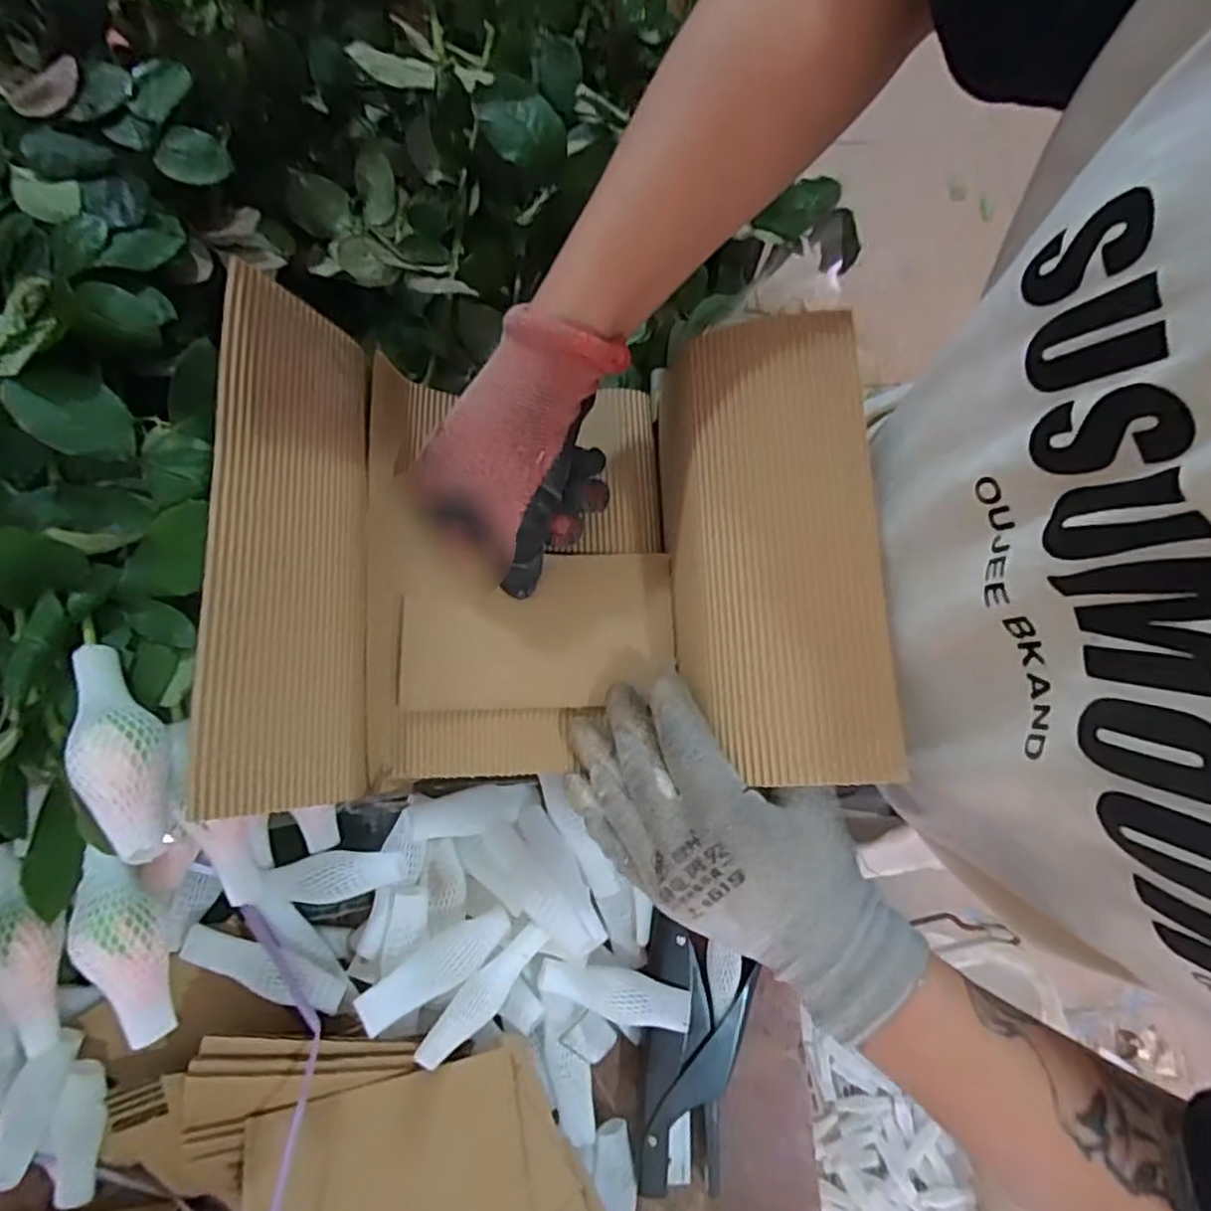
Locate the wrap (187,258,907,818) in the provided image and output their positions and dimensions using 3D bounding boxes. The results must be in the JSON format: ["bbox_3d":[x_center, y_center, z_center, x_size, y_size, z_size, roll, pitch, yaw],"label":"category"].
[{"bbox_3d":[-0.015,-0.025,0.307,0.253,0.113,0.206,0,80,-1],"label":"wrap"}]

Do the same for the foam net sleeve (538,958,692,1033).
[{"bbox_3d":[0.006,0.228,0.398,0.090,0.027,0.025,13,79,2],"label":"foam net sleeve"}]

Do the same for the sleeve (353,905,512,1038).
[{"bbox_3d":[-0.093,0.202,0.378,0.088,0.009,0.026,-28,81,-24],"label":"sleeve"}]

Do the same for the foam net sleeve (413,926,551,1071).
[{"bbox_3d":[-0.067,0.217,0.376,0.023,0.010,0.086,44,67,7],"label":"foam net sleeve"}]

